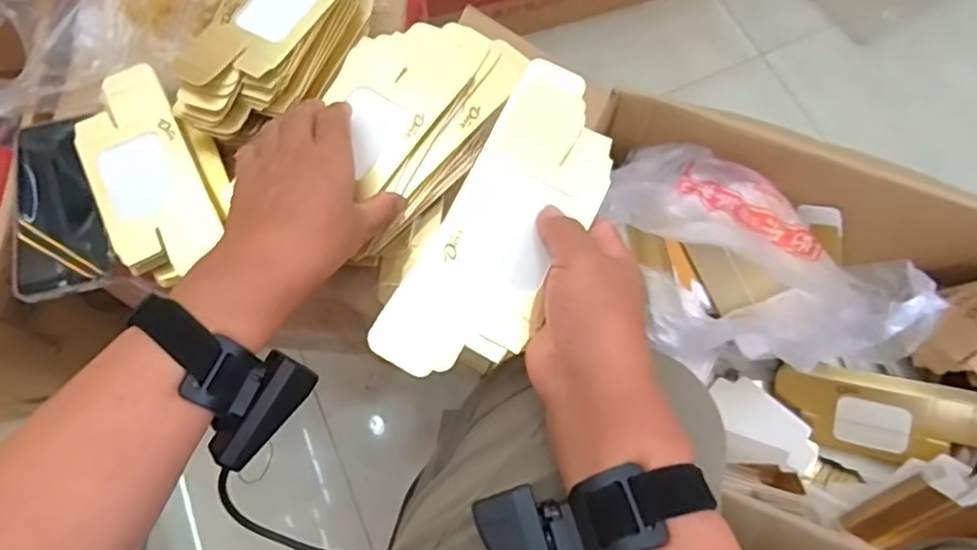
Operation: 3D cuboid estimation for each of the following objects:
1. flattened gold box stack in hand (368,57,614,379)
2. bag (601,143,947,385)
[{"bbox_3d":[0.016,-0.034,0.397,0.082,0.009,0.219,26,75,9],"label":"flattened gold box stack in hand"},{"bbox_3d":[0.230,-0.036,0.555,0.262,0.170,0.193,33,73,11],"label":"bag"}]

